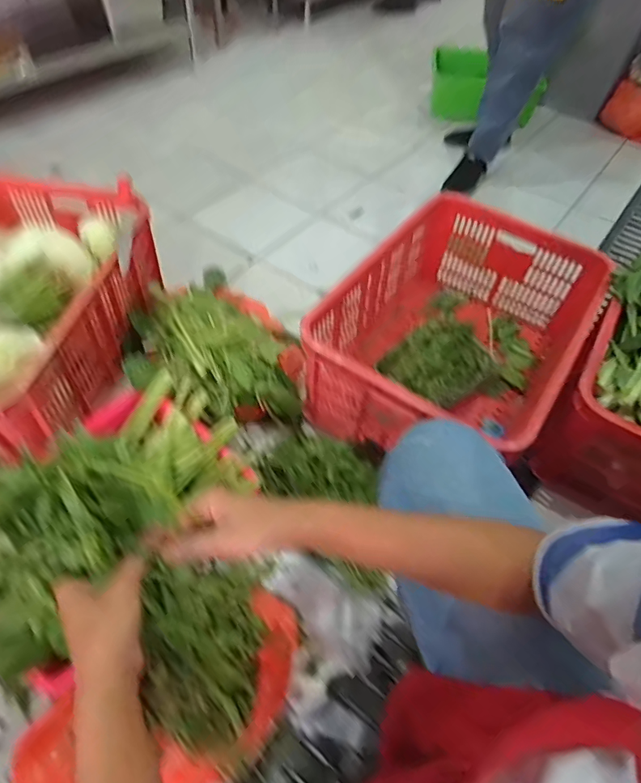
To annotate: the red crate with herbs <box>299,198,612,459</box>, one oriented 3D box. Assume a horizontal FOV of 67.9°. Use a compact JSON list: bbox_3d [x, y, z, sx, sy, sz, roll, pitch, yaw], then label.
[{"bbox_3d":[0.288,-0.136,1.029,0.436,0.247,0.647,31,57,17],"label":"red crate with herbs"}]

